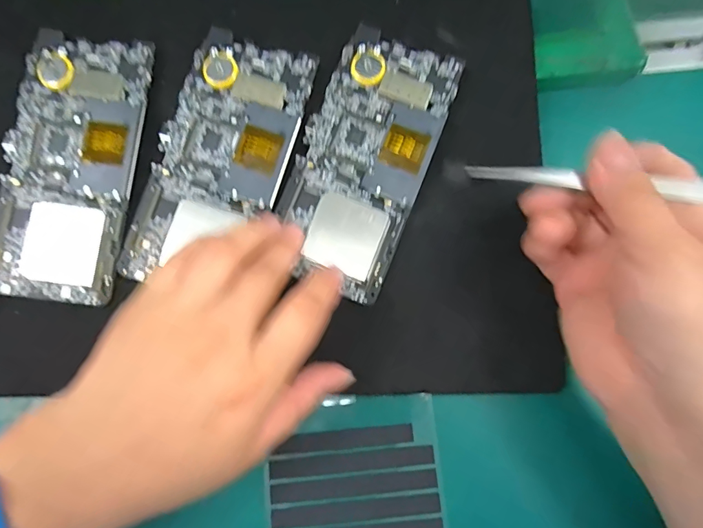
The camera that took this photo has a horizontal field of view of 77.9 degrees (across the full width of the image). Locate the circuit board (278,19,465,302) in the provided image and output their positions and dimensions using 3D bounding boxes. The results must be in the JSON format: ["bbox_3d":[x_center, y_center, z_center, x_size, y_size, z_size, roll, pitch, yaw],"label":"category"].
[{"bbox_3d":[0.007,-0.061,0.254,0.072,0.005,0.149,22,85,4],"label":"circuit board"}]

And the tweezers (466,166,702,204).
[{"bbox_3d":[0.116,-0.038,0.200,0.124,0.006,0.012,5,74,1],"label":"tweezers"}]

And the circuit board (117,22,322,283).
[{"bbox_3d":[-0.076,-0.060,0.253,0.072,0.005,0.149,17,84,1],"label":"circuit board"}]

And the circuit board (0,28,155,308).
[{"bbox_3d":[-0.162,-0.056,0.251,0.073,0.006,0.152,8,85,-1],"label":"circuit board"}]

